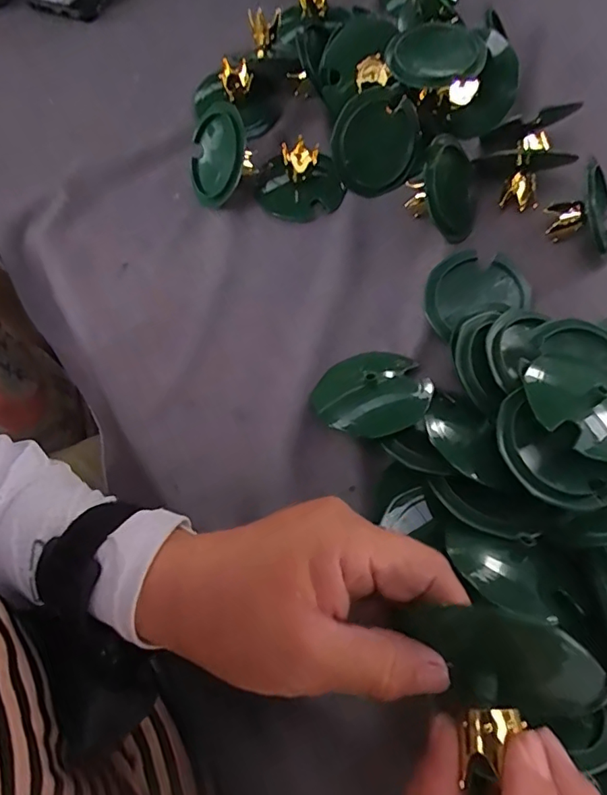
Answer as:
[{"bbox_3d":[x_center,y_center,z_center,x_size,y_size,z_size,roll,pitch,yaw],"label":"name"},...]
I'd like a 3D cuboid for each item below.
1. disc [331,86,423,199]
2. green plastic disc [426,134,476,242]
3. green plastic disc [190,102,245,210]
[{"bbox_3d":[0.059,-0.206,0.407,0.070,0.075,0.011,-19,38,-1],"label":"disc"},{"bbox_3d":[0.114,-0.163,0.390,0.008,0.064,0.072,-2,63,51],"label":"green plastic disc"},{"bbox_3d":[-0.069,-0.197,0.407,0.016,0.077,0.072,-6,68,-39],"label":"green plastic disc"}]

